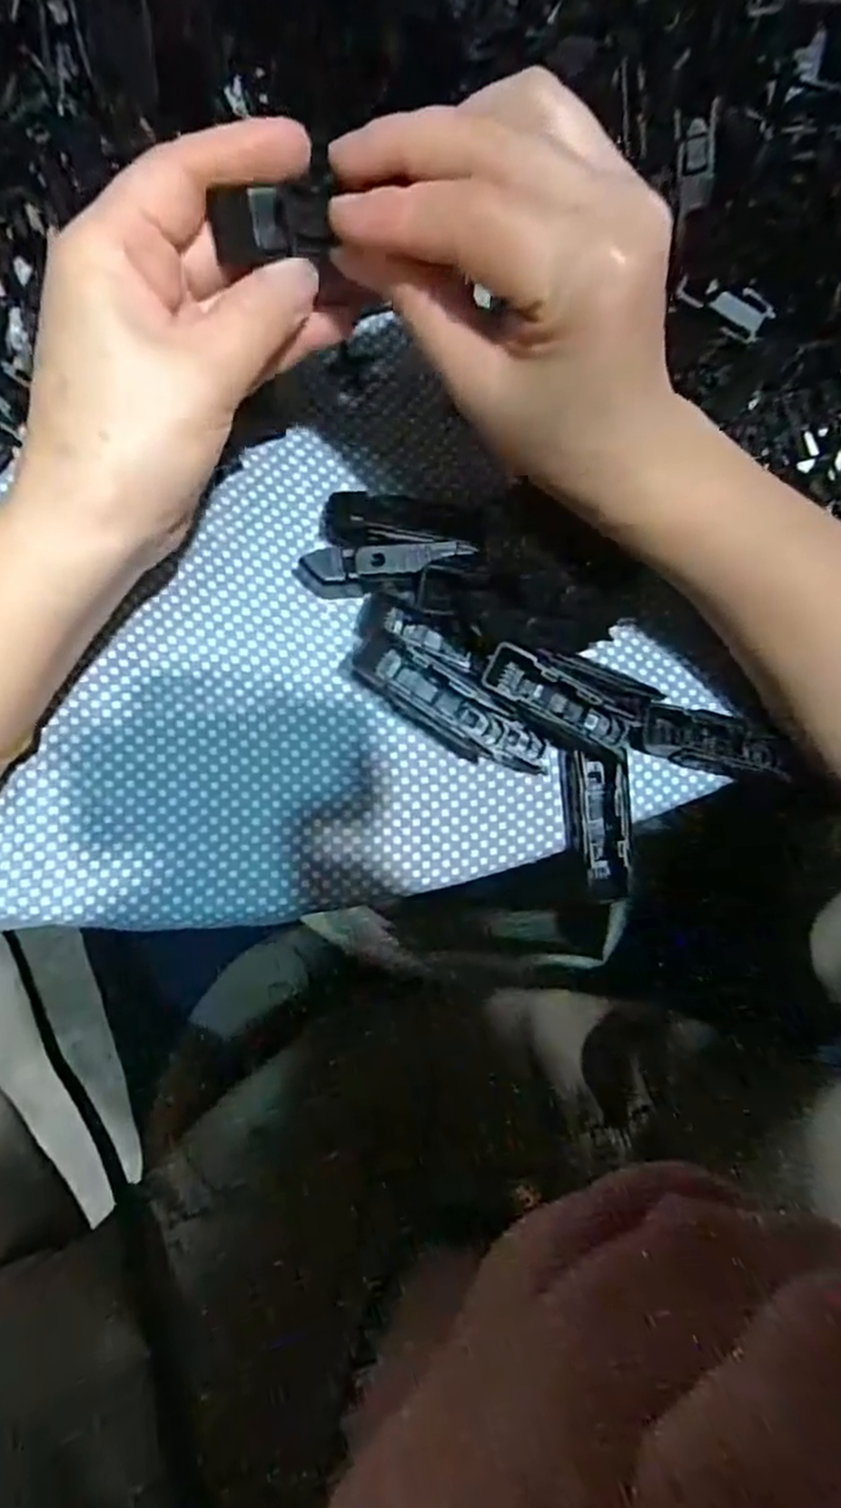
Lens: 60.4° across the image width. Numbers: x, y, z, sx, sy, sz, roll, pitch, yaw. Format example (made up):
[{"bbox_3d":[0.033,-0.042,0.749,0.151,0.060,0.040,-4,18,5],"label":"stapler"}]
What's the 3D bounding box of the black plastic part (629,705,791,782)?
[{"bbox_3d":[0.123,-0.005,0.300,0.069,0.010,0.021,12,83,-5],"label":"black plastic part"}]

